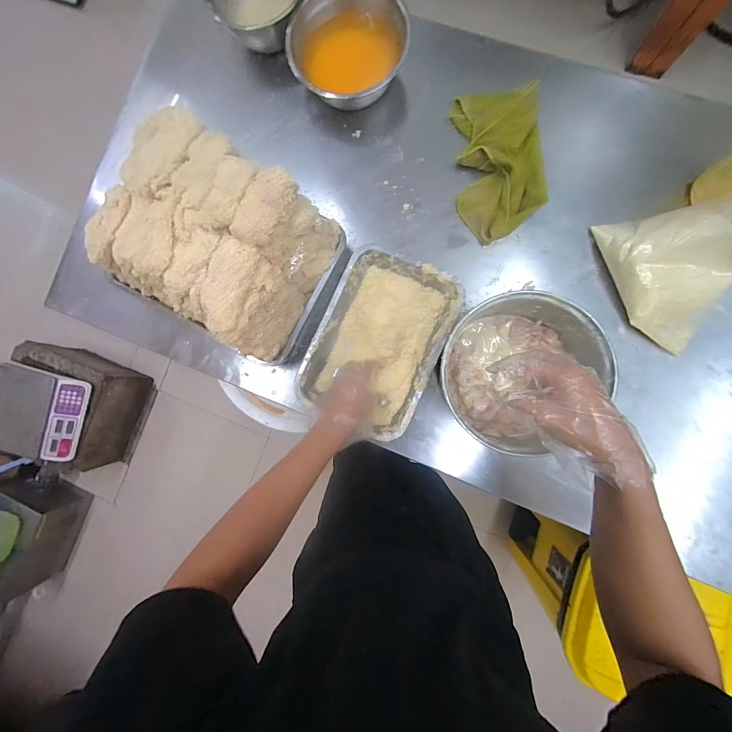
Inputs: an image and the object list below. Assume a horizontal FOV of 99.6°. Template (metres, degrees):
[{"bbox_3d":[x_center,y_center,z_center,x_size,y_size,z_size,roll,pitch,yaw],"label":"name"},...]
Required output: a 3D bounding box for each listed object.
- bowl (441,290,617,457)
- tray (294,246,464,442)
[{"bbox_3d":[0.226,0.004,0.491,0.223,0.117,0.204,0,88,5],"label":"bowl"},{"bbox_3d":[0.023,-0.044,0.557,0.209,0.049,0.295,24,90,5],"label":"tray"}]

